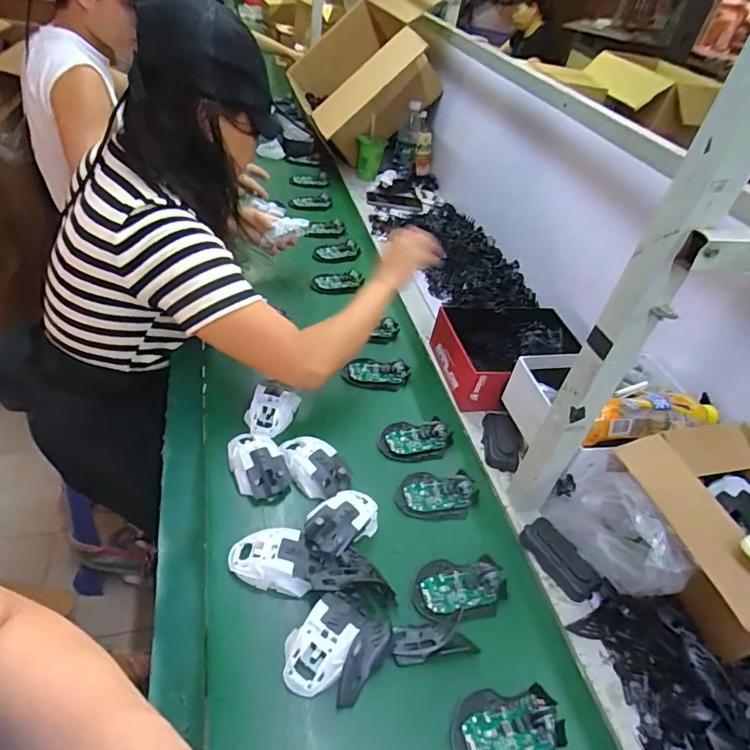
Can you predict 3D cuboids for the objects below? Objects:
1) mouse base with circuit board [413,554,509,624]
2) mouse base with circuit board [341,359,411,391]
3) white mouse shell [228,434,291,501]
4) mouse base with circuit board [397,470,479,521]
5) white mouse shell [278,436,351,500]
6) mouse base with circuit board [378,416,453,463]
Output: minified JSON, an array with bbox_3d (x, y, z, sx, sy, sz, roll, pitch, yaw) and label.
[{"bbox_3d":[0.104,0.260,0.611,0.114,0.016,0.075,-5,43,-12],"label":"mouse base with circuit board"},{"bbox_3d":[0.002,-0.001,0.881,0.110,0.025,0.065,10,42,5],"label":"mouse base with circuit board"},{"bbox_3d":[-0.163,0.120,0.697,0.072,0.040,0.108,-22,49,-27],"label":"white mouse shell"},{"bbox_3d":[0.088,0.168,0.709,0.112,0.019,0.070,3,42,-3],"label":"mouse base with circuit board"},{"bbox_3d":[-0.085,0.130,0.705,0.106,0.043,0.067,33,49,27],"label":"white mouse shell"},{"bbox_3d":[0.065,0.098,0.778,0.116,0.018,0.071,1,42,-6],"label":"mouse base with circuit board"}]

